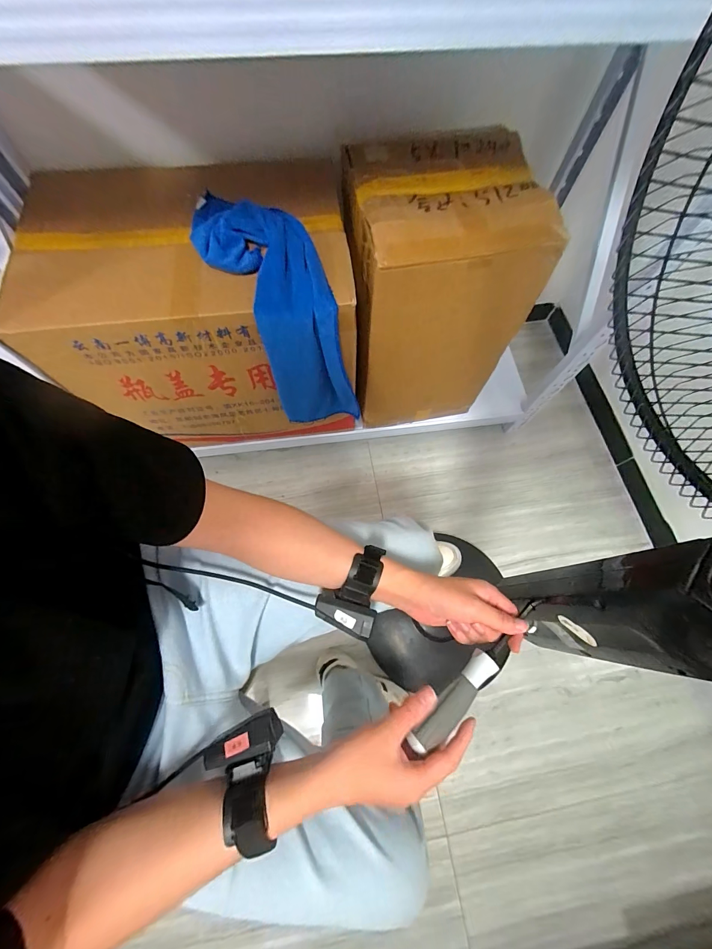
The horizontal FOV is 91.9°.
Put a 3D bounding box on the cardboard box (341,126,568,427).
[{"bbox_3d":[0.156,-0.368,0.801,0.326,0.512,0.295,-7,70,-4],"label":"cardboard box"}]

